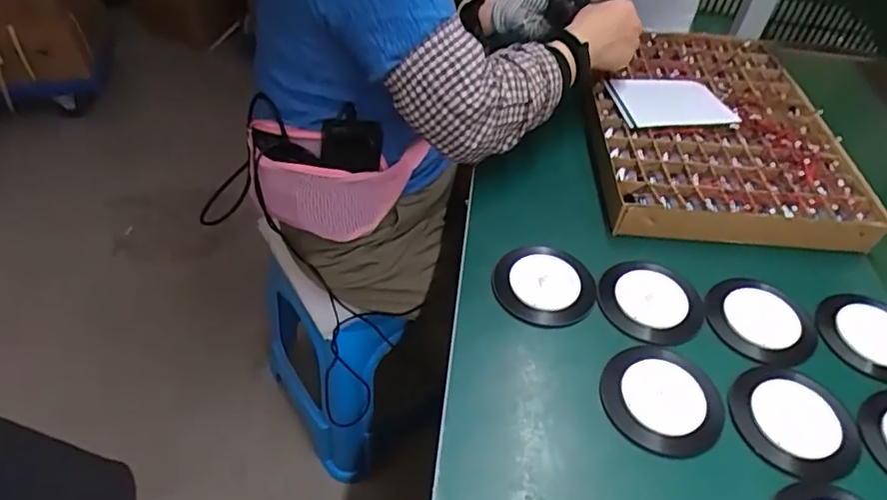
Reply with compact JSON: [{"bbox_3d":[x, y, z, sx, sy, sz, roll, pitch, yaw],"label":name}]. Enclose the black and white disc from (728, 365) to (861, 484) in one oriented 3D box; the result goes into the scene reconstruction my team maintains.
[{"bbox_3d":[0.289,0.140,0.478,0.090,0.013,0.095,2,46,-2],"label":"black and white disc"}]

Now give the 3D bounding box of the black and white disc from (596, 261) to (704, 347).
[{"bbox_3d":[0.200,0.046,0.557,0.085,0.013,0.093,2,46,-2],"label":"black and white disc"}]

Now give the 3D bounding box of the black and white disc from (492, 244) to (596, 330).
[{"bbox_3d":[0.100,0.032,0.566,0.098,0.010,0.088,-1,47,-4],"label":"black and white disc"}]

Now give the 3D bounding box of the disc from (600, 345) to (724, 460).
[{"bbox_3d":[0.186,0.125,0.487,0.097,0.014,0.093,2,46,-2],"label":"disc"}]

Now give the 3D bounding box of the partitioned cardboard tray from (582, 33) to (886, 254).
[{"bbox_3d":[0.335,-0.168,0.750,0.301,0.042,0.414,5,46,1],"label":"partitioned cardboard tray"}]

